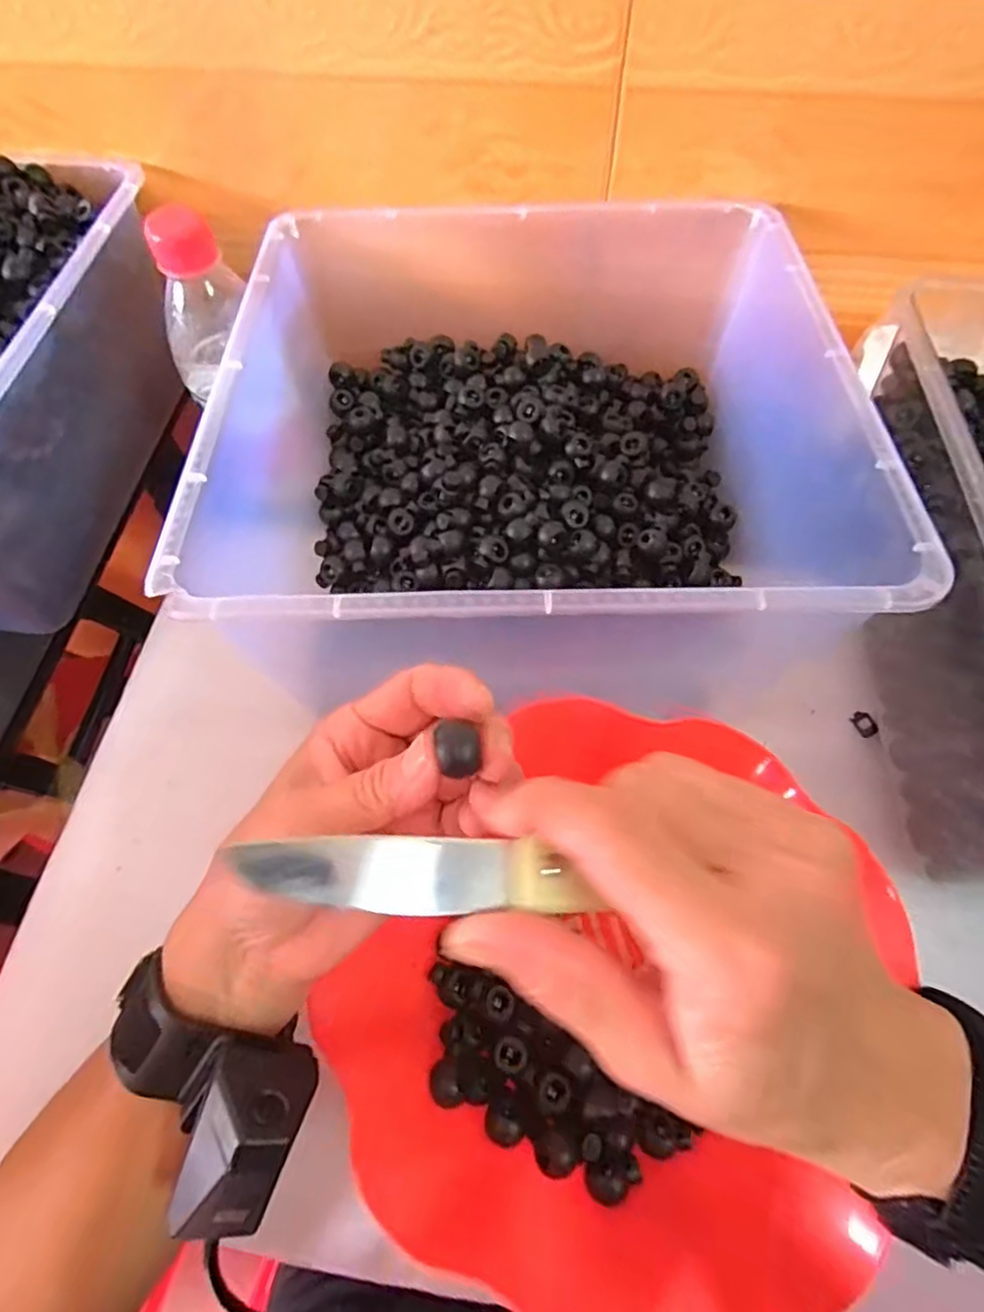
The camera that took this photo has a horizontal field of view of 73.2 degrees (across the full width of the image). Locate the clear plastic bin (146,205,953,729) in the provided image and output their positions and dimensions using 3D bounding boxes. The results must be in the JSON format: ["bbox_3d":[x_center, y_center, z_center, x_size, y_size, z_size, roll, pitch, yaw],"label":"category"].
[{"bbox_3d":[0.017,-0.126,0.362,0.300,0.119,0.307,-1,63,0],"label":"clear plastic bin"}]

